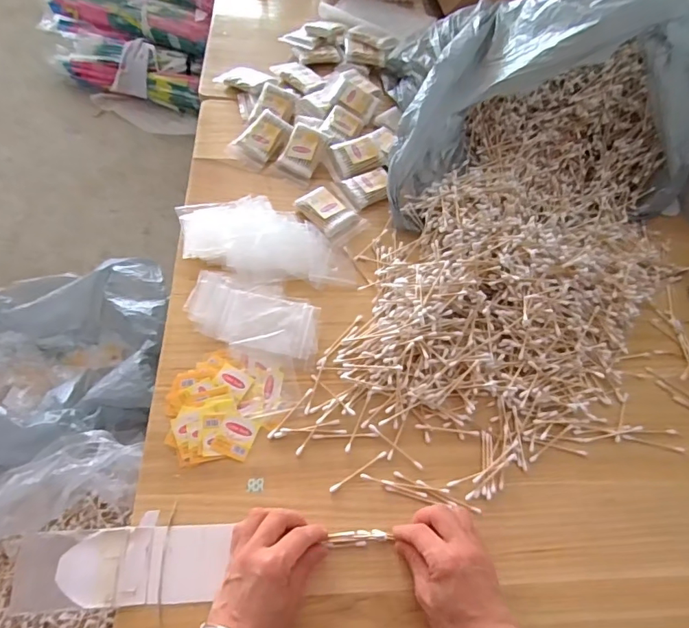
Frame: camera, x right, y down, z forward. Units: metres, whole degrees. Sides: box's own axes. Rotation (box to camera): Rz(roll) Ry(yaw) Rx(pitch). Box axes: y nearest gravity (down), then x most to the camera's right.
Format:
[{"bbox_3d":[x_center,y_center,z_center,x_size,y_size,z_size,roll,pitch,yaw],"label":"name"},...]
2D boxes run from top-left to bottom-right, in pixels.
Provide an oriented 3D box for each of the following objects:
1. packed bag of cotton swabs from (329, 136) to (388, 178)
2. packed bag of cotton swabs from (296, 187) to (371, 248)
[{"bbox_3d":[0.018,-0.234,0.693,0.073,0.020,0.055,-22,63,-20],"label":"packed bag of cotton swabs"},{"bbox_3d":[-0.017,-0.138,0.645,0.063,0.018,0.087,-33,67,-25],"label":"packed bag of cotton swabs"}]

